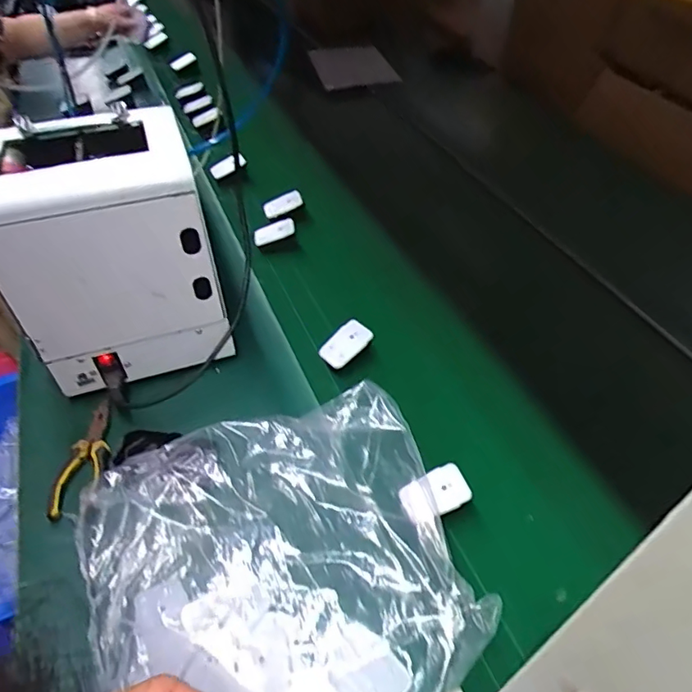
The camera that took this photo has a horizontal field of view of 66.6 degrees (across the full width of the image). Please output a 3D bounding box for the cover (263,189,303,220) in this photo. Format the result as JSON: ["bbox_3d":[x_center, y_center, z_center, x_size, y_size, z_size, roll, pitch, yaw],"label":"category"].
[{"bbox_3d":[-0.110,-0.245,0.914,0.070,0.025,0.024,-21,45,16],"label":"cover"}]

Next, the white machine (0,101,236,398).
[{"bbox_3d":[-0.276,-0.112,0.625,0.209,0.256,0.191,-16,49,-15],"label":"white machine"}]

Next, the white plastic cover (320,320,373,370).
[{"bbox_3d":[0.000,-0.002,0.687,0.040,0.009,0.067,44,89,11],"label":"white plastic cover"}]

